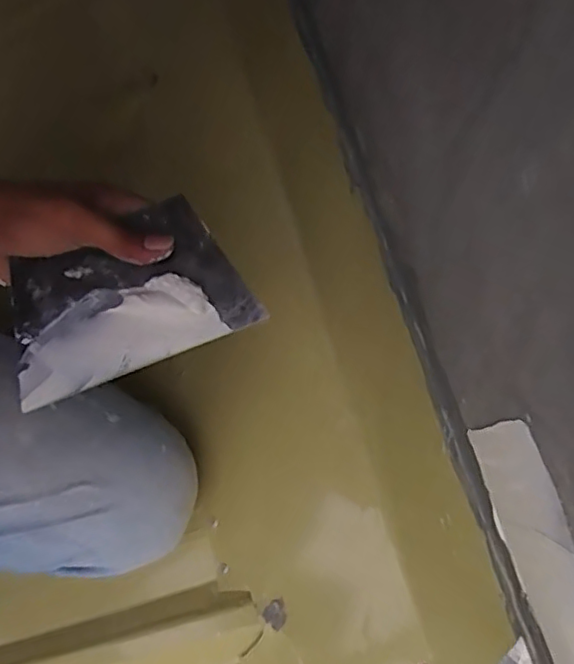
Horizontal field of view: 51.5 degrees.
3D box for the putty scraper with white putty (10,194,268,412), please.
[{"bbox_3d":[-0.100,-0.022,0.365,0.141,0.017,0.091,-24,71,-7],"label":"putty scraper with white putty"}]

